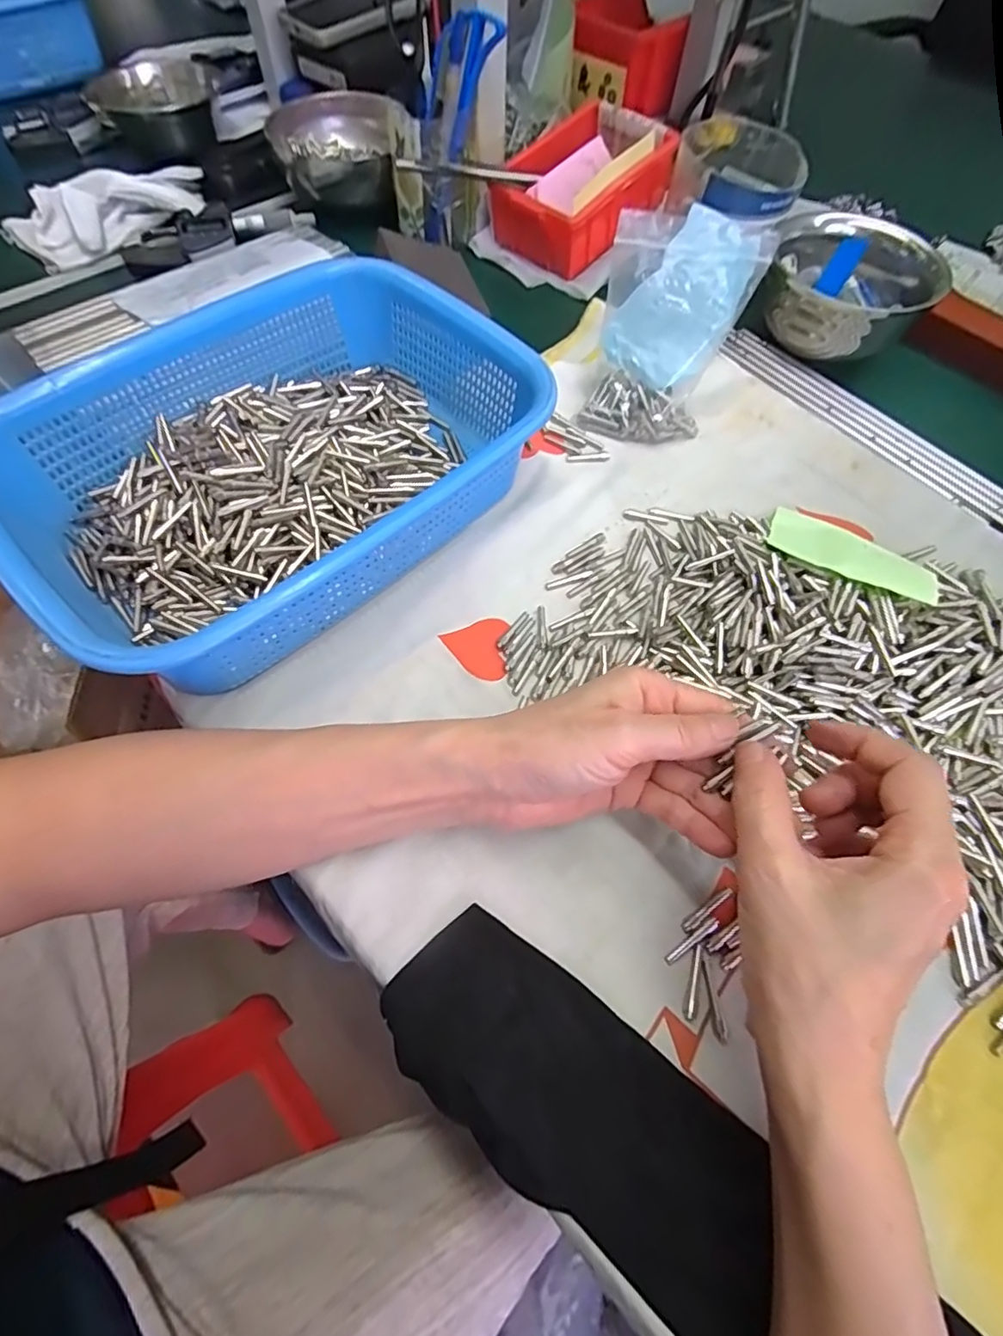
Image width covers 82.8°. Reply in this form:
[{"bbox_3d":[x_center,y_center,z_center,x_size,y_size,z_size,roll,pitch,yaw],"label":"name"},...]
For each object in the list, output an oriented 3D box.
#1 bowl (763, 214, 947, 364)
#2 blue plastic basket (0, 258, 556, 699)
[{"bbox_3d":[0.262,-0.289,0.441,0.116,0.069,0.100,14,62,5],"label":"bowl"},{"bbox_3d":[-0.124,-0.121,0.333,0.215,0.072,0.284,41,68,18],"label":"blue plastic basket"}]

